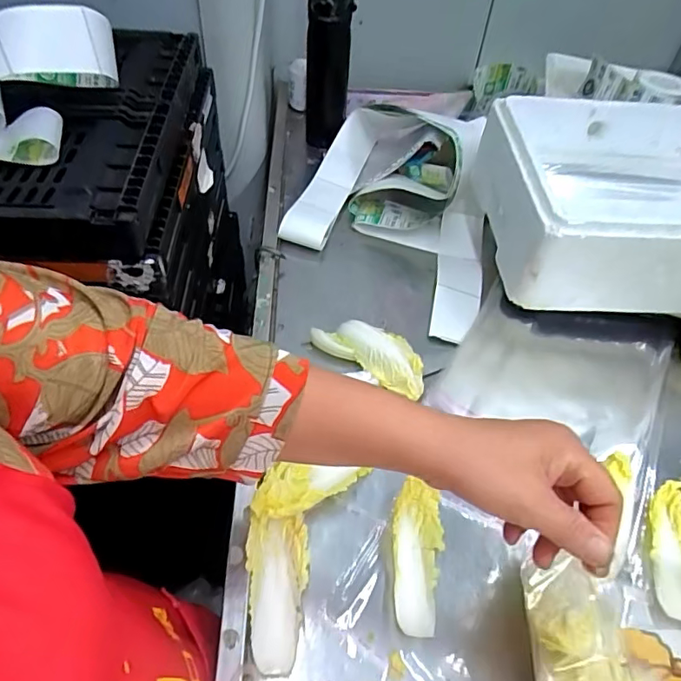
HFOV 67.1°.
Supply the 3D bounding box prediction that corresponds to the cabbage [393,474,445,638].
[{"bbox_3d":[0.065,0.186,0.449,0.047,0.027,0.123,12,50,5],"label":"cabbage"}]

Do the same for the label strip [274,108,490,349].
[{"bbox_3d":[0.074,-0.208,0.722,0.273,0.126,0.404,12,50,5],"label":"label strip"}]

